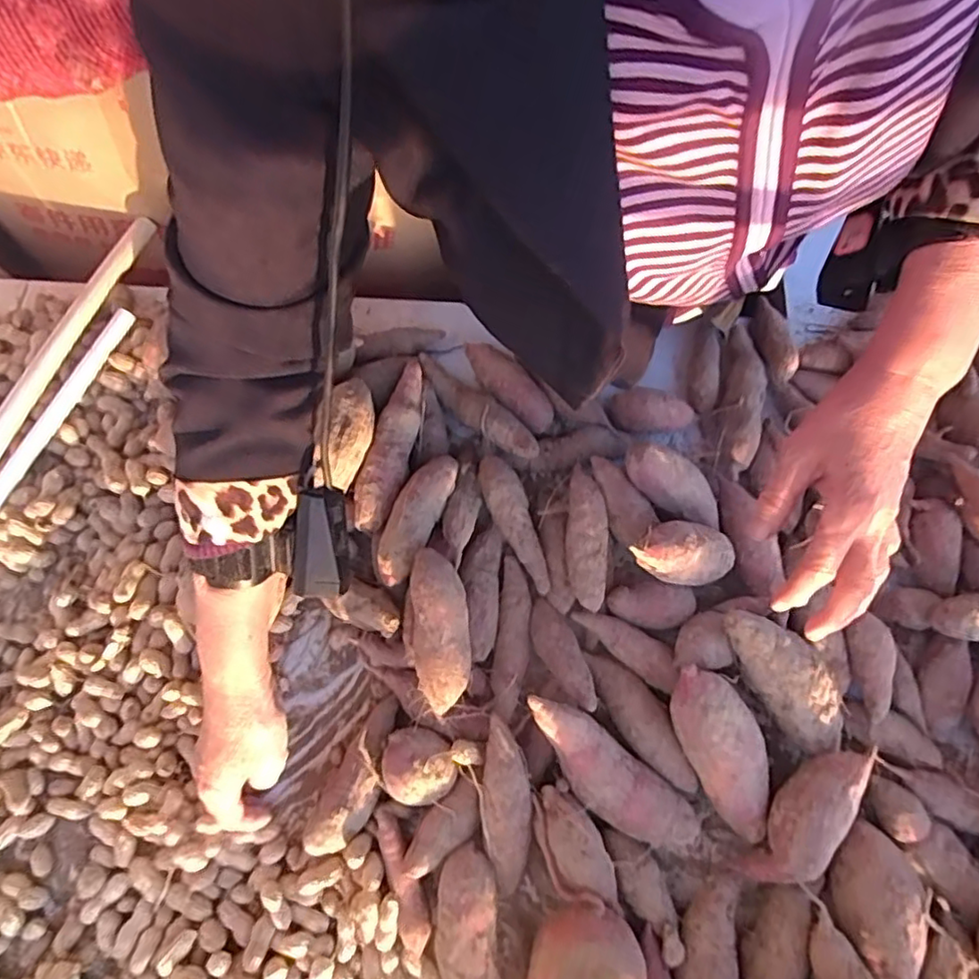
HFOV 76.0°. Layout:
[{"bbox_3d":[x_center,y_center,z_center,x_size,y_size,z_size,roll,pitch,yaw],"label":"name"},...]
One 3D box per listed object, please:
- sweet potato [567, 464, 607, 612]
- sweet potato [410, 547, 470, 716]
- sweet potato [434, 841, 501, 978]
[{"bbox_3d":[0.081,0.040,0.529,0.031,0.032,0.117,2,72,2],"label":"sweet potato"},{"bbox_3d":[-0.039,0.110,0.496,0.043,0.045,0.121,-6,72,-1],"label":"sweet potato"},{"bbox_3d":[-0.014,0.347,0.456,0.048,0.046,0.157,-7,72,-1],"label":"sweet potato"}]

